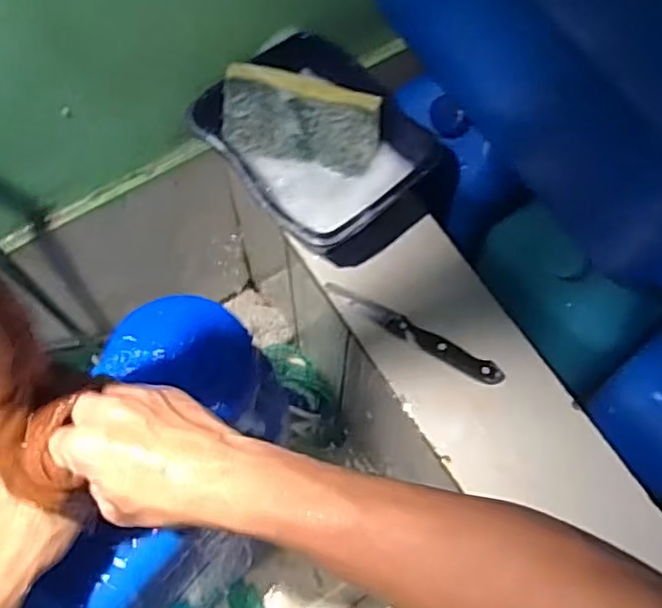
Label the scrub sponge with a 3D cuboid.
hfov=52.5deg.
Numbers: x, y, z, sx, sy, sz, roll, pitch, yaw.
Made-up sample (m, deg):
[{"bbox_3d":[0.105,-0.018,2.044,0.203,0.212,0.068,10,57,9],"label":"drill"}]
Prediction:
[{"bbox_3d":[-0.028,-0.175,0.645,0.145,0.080,0.024,13,41,3],"label":"scrub sponge"}]

